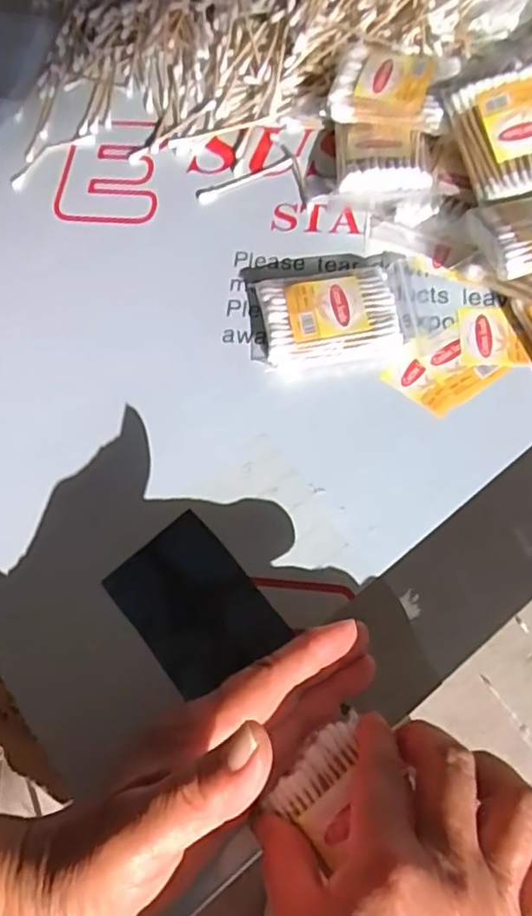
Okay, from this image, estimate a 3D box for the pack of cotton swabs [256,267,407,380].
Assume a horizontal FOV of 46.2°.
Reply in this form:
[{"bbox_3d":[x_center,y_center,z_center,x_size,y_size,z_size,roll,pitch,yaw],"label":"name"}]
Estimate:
[{"bbox_3d":[0.037,-0.081,0.362,0.077,0.018,0.060,-8,67,-1],"label":"pack of cotton swabs"}]

